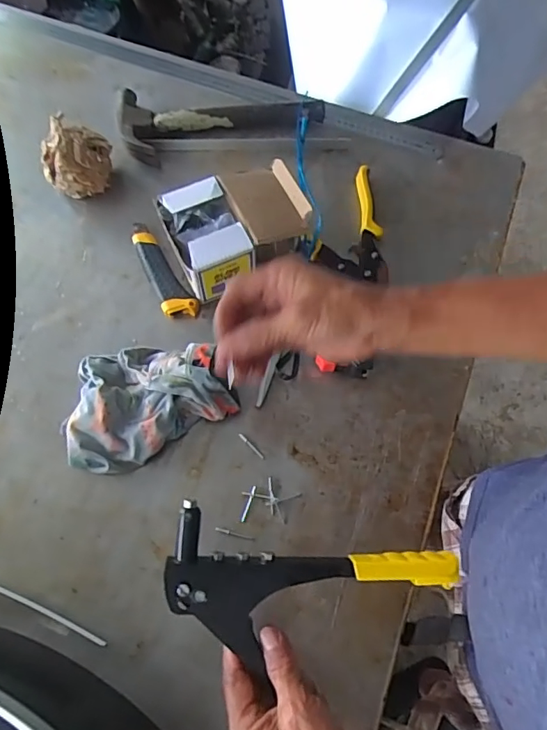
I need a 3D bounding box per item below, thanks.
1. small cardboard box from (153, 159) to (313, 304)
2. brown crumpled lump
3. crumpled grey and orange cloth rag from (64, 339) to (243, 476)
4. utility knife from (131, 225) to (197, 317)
[{"bbox_3d":[-0.043,-0.164,0.610,0.159,0.084,0.115,-22,73,-10],"label":"small cardboard box"},{"bbox_3d":[-0.254,-0.261,0.646,0.081,0.083,0.068,1,70,0],"label":"brown crumpled lump"},{"bbox_3d":[-0.145,0.034,0.554,0.190,0.052,0.128,-26,72,-10],"label":"crumpled grey and orange cloth rag"},{"bbox_3d":[-0.144,-0.121,0.628,0.039,0.018,0.147,-28,72,-11],"label":"utility knife"}]

